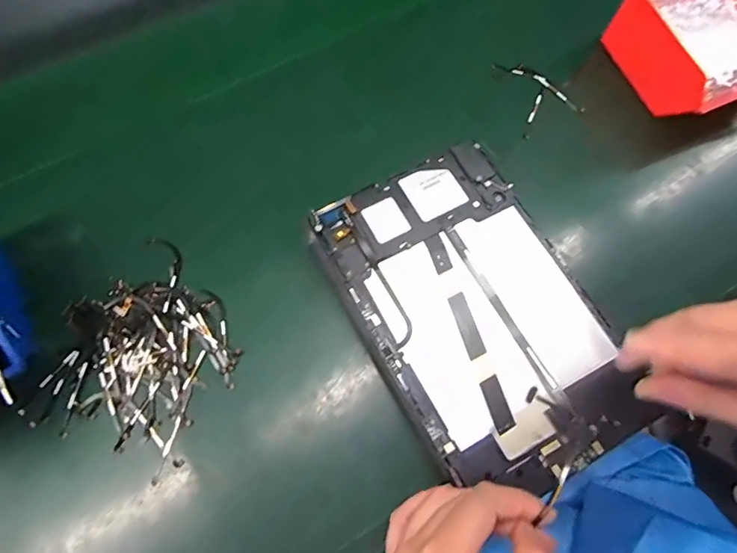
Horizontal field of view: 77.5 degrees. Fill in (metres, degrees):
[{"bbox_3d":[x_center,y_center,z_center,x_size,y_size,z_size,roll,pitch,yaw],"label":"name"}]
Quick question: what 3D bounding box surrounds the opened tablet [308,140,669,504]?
[{"bbox_3d":[0.077,0.024,0.331,0.153,0.010,0.238,-28,74,-9],"label":"opened tablet"}]

